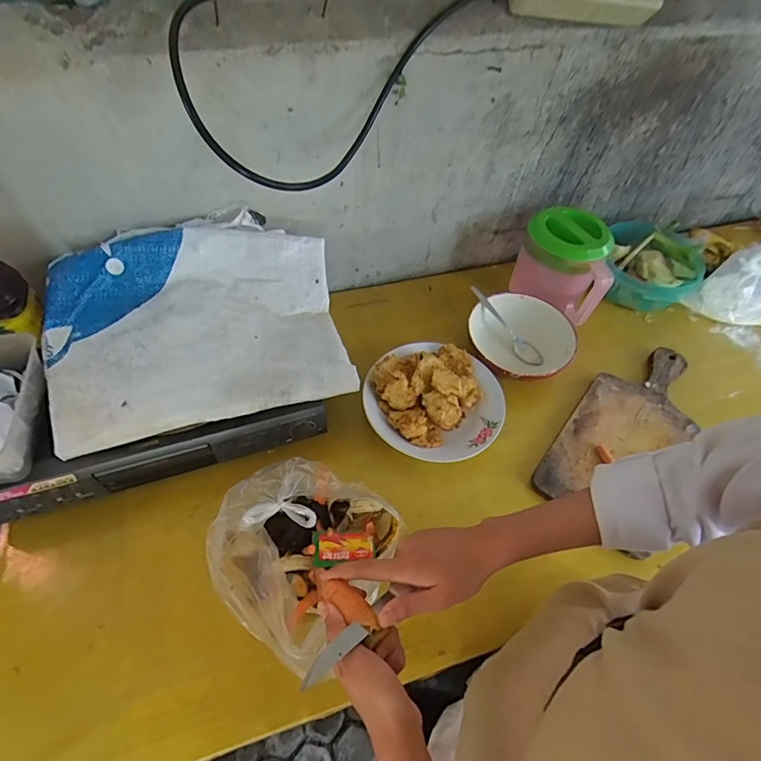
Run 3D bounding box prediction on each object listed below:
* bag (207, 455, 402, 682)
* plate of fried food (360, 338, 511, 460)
[{"bbox_3d":[-0.086,0.186,0.518,0.171,0.106,0.194,37,61,18],"label":"bag"},{"bbox_3d":[0.079,0.027,0.663,0.196,0.055,0.189,2,57,-3],"label":"plate of fried food"}]

